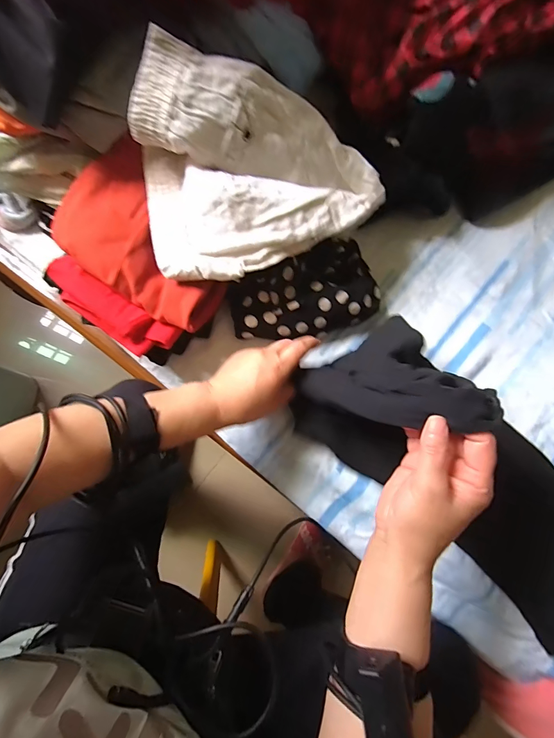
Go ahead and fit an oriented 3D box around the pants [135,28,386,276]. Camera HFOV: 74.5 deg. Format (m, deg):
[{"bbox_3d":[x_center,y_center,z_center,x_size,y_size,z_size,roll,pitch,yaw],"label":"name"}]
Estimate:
[{"bbox_3d":[-0.018,-0.229,0.403,0.267,0.108,0.209,-15,80,-4],"label":"pants"}]

